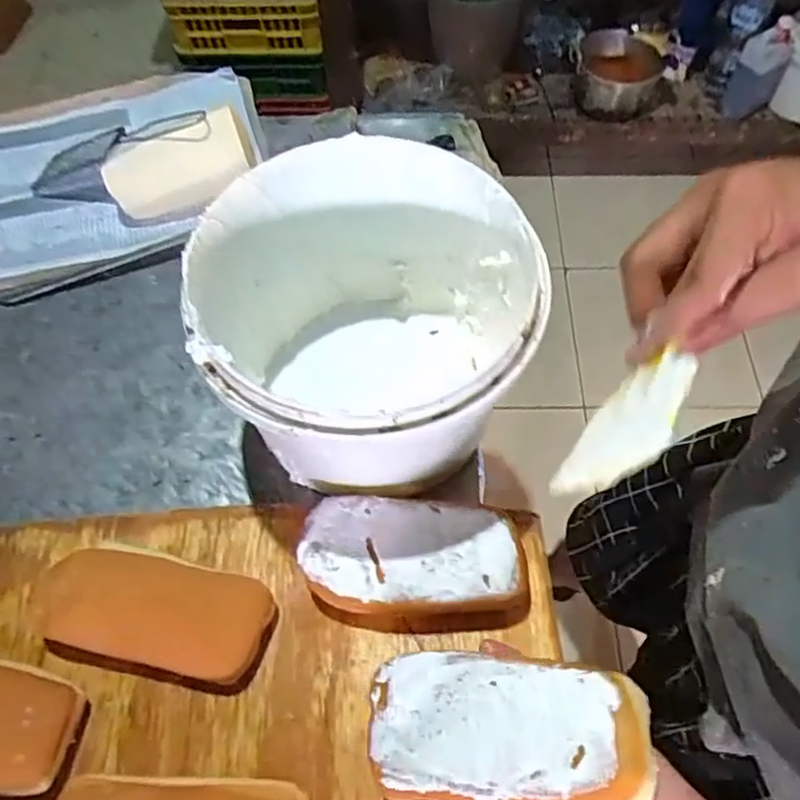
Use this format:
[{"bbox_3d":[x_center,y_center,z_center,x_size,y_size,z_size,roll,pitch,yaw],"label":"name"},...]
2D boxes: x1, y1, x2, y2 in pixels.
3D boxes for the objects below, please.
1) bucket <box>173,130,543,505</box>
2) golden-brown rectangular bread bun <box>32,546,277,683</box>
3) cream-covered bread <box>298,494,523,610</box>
[{"bbox_3d":[-0.020,-0.046,0.476,0.210,0.168,0.212,-1,62,1],"label":"bucket"},{"bbox_3d":[-0.165,0.140,0.444,0.148,0.049,0.070,11,63,8],"label":"golden-brown rectangular bread bun"},{"bbox_3d":[0.009,0.111,0.457,0.147,0.039,0.074,5,62,5],"label":"cream-covered bread"}]

